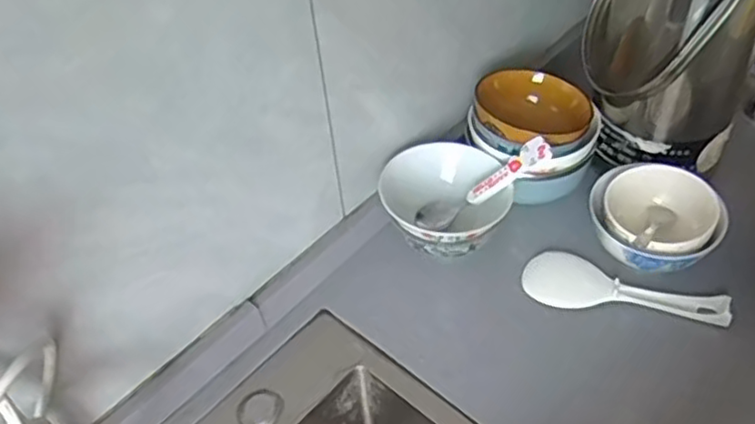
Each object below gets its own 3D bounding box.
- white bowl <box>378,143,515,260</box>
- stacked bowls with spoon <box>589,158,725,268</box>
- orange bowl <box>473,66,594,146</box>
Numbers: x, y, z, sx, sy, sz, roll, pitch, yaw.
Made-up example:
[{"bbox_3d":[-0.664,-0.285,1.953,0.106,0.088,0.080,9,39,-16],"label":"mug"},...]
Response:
[{"bbox_3d":[0.071,-0.011,0.693,0.127,0.052,0.121,-3,47,3],"label":"white bowl"},{"bbox_3d":[0.277,0.015,0.679,0.121,0.077,0.114,-3,47,3],"label":"stacked bowls with spoon"},{"bbox_3d":[0.170,-0.110,0.737,0.122,0.049,0.121,-3,47,3],"label":"orange bowl"}]

